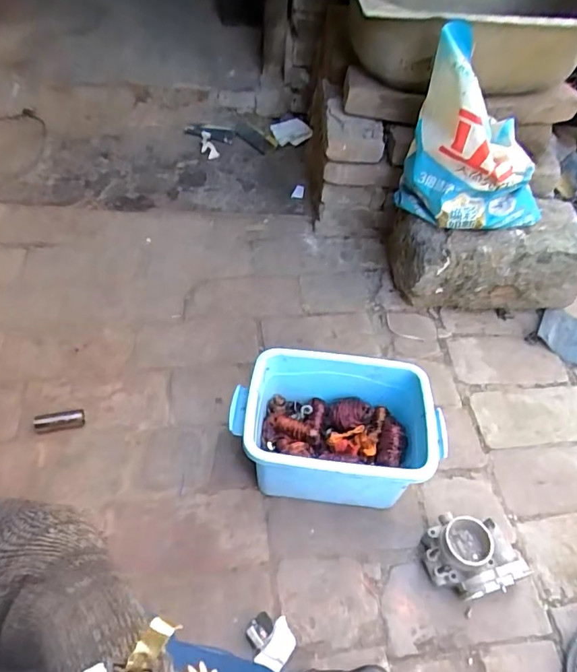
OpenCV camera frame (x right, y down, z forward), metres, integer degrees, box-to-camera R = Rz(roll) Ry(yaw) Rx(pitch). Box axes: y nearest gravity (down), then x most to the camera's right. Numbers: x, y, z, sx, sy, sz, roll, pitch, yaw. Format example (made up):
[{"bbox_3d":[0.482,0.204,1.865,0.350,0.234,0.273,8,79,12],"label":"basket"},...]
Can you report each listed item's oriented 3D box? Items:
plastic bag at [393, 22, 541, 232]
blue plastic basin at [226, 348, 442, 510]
[{"bbox_3d":[0.328,-0.308,0.825,0.244,0.260,0.121,14,52,5],"label":"plastic bag"},{"bbox_3d":[0.069,0.151,0.766,0.300,0.165,0.187,6,52,-1],"label":"blue plastic basin"}]

